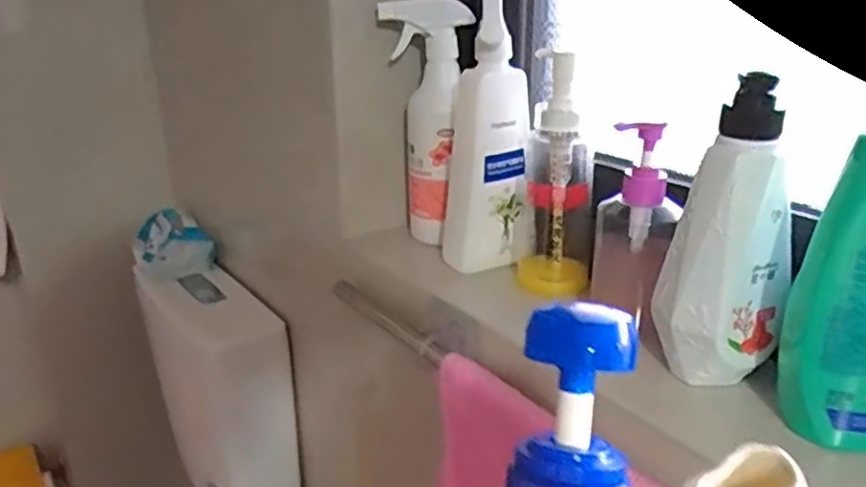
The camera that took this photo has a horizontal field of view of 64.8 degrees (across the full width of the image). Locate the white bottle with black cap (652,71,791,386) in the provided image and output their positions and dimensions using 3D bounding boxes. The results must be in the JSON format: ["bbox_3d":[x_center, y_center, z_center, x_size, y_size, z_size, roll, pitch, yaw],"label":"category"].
[{"bbox_3d":[0.184,-0.002,0.435,0.059,0.187,0.065,-13,25,-28],"label":"white bottle with black cap"}]

